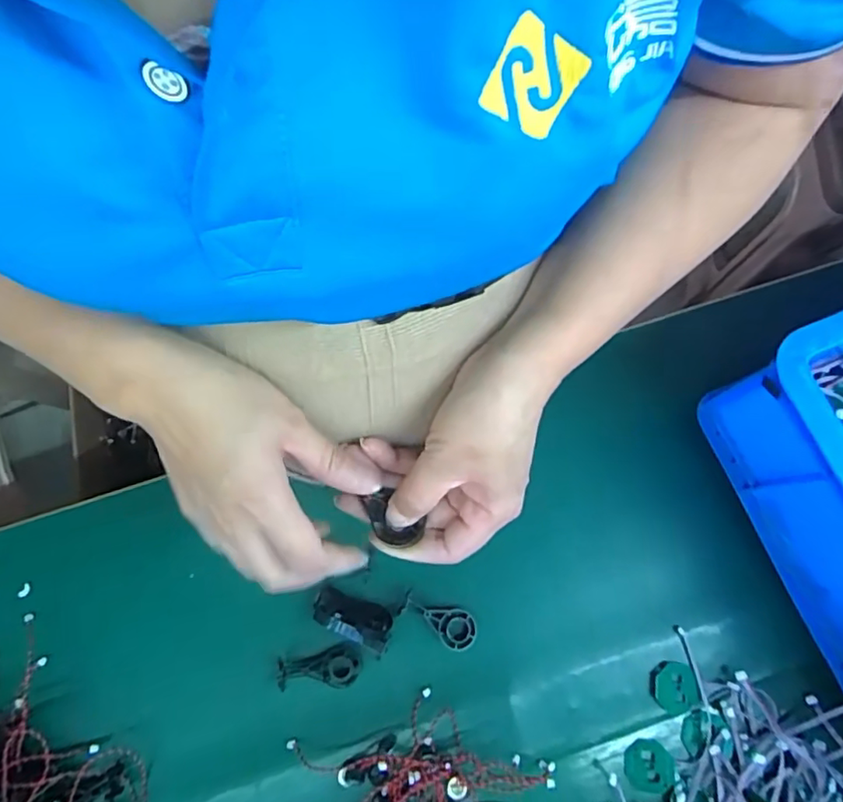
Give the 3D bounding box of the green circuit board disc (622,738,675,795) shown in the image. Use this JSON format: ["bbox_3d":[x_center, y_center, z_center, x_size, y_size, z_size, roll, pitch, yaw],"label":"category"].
[{"bbox_3d":[0.172,0.277,0.445,0.036,0.004,0.033,2,62,14],"label":"green circuit board disc"}]

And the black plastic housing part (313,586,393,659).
[{"bbox_3d":[-0.053,0.167,0.455,0.066,0.011,0.033,29,78,8],"label":"black plastic housing part"}]

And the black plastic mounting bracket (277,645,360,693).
[{"bbox_3d":[-0.080,0.210,0.458,0.064,0.006,0.028,-9,76,-1],"label":"black plastic mounting bracket"}]

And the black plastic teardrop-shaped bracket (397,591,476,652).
[{"bbox_3d":[0.013,0.173,0.460,0.061,0.007,0.029,20,77,6],"label":"black plastic teardrop-shaped bracket"}]

